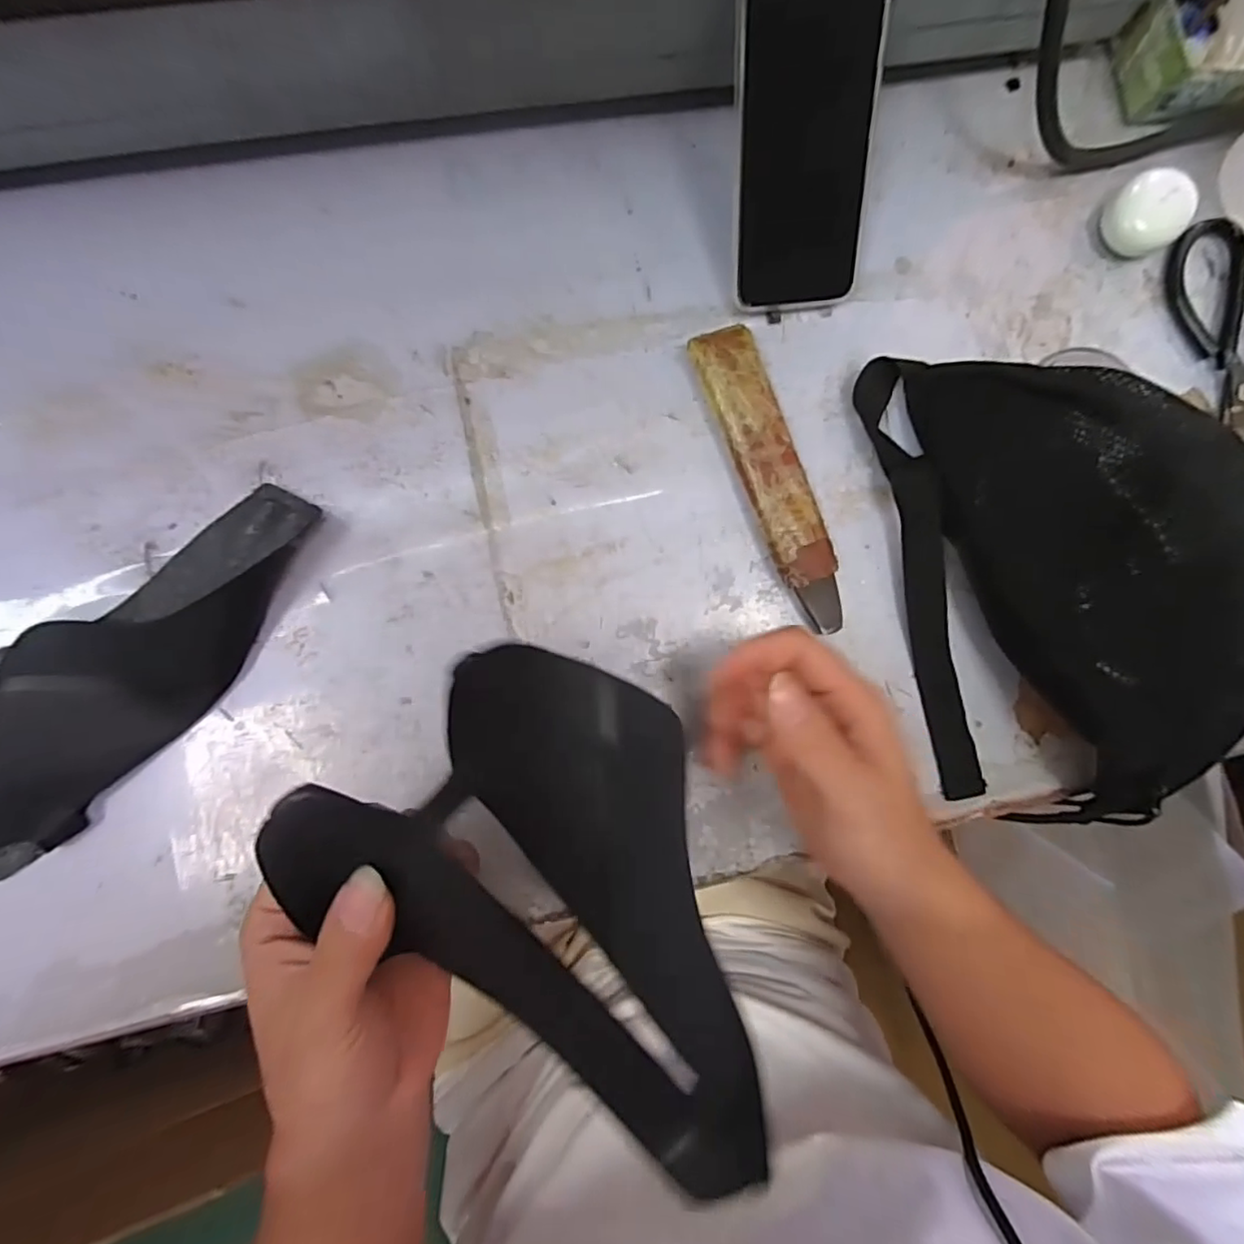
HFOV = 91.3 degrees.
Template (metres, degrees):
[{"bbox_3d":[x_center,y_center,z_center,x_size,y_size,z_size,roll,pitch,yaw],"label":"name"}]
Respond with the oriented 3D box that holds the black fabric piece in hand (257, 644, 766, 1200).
[{"bbox_3d":[-0.006,0.120,0.242,0.136,0.070,0.222,-39,89,-5],"label":"black fabric piece in hand"}]

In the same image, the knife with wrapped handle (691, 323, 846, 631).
[{"bbox_3d":[0.090,-0.085,0.361,0.038,0.015,0.186,-21,88,-5],"label":"knife with wrapped handle"}]

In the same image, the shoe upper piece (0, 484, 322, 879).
[{"bbox_3d":[-0.269,0.021,0.323,0.096,0.020,0.247,45,85,0],"label":"shoe upper piece"}]

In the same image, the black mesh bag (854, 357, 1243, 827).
[{"bbox_3d":[0.250,-0.028,0.328,0.161,0.091,0.287,-12,87,-4],"label":"black mesh bag"}]

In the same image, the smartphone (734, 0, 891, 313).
[{"bbox_3d":[0.100,-0.263,0.332,0.077,0.010,0.164,-8,123,-4],"label":"smartphone"}]

